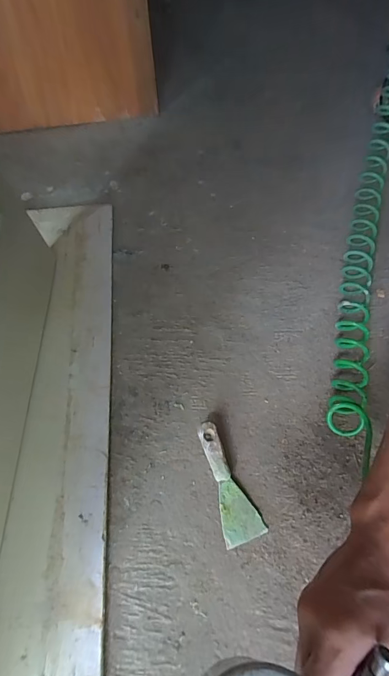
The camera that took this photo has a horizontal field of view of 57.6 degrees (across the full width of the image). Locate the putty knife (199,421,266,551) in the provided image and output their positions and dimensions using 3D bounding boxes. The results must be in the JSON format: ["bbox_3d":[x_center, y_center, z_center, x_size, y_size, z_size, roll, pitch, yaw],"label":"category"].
[{"bbox_3d":[0.044,0.196,0.491,0.053,0.031,0.155,-16,60,-12],"label":"putty knife"}]

